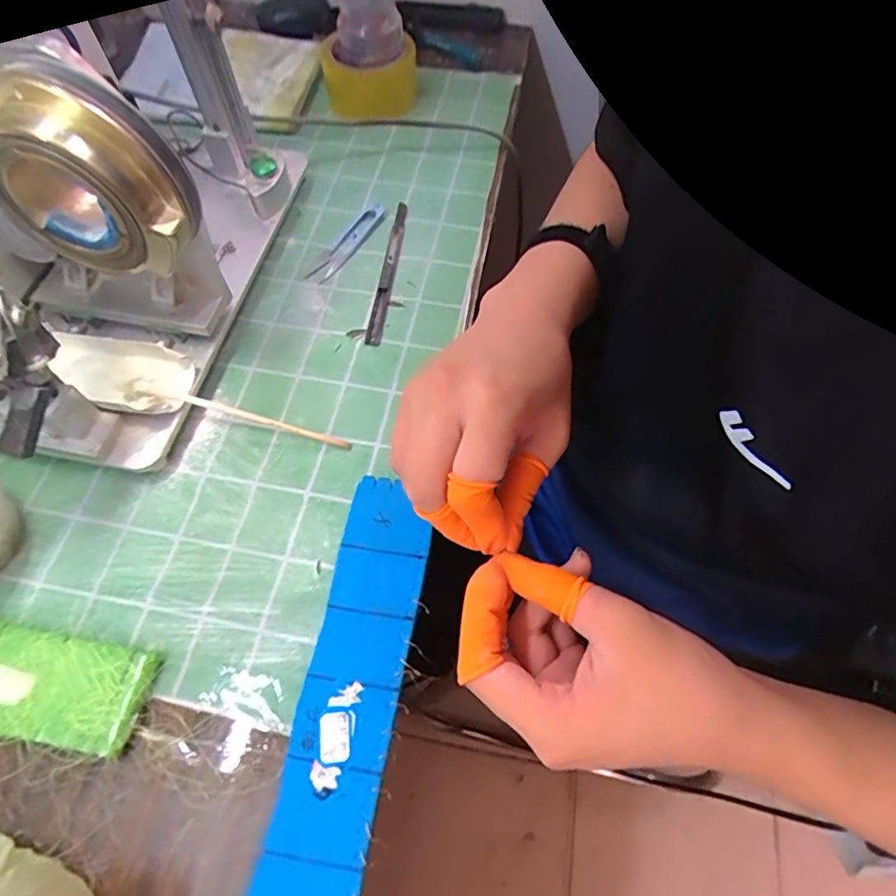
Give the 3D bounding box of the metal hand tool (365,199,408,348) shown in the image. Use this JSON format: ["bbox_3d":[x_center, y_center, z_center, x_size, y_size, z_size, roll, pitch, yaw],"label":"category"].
[{"bbox_3d":[-0.051,-0.158,0.492,0.014,0.004,0.169,5,62,4],"label":"metal hand tool"}]

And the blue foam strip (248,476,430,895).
[{"bbox_3d":[-0.062,0.174,0.307,0.054,0.012,0.330,8,62,6],"label":"blue foam strip"}]

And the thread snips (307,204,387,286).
[{"bbox_3d":[-0.089,-0.186,0.504,0.021,0.006,0.101,27,66,16],"label":"thread snips"}]

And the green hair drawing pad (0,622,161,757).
[{"bbox_3d":[-0.269,0.134,0.331,0.187,0.016,0.057,8,62,6],"label":"green hair drawing pad"}]

